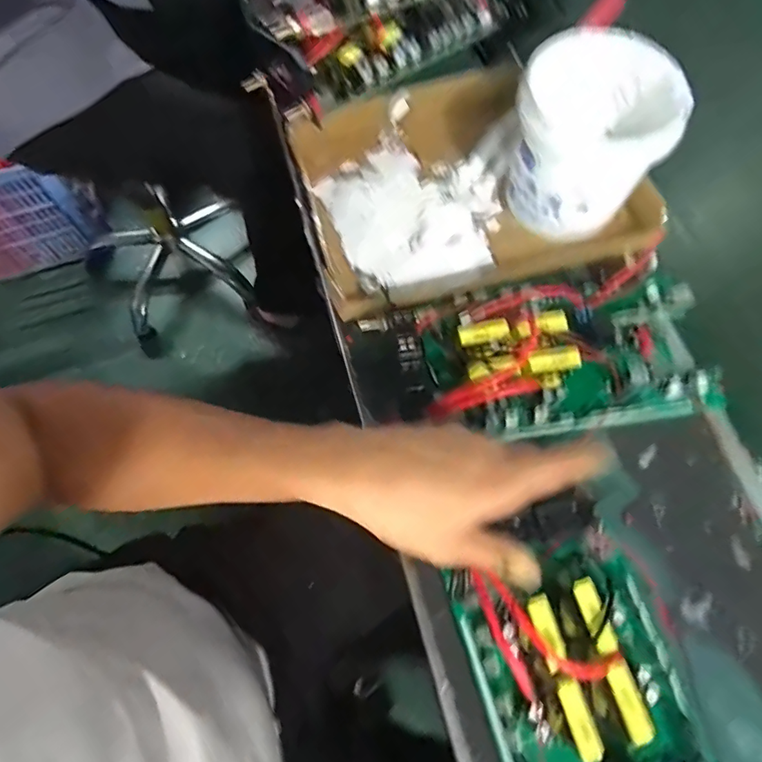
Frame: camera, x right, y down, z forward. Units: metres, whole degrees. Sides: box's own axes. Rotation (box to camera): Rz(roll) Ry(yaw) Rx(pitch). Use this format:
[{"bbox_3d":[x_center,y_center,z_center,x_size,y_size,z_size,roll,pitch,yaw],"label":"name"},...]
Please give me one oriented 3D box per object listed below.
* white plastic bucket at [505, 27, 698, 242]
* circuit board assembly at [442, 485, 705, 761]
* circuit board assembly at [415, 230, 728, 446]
[{"bbox_3d":[0.177,-0.206,0.437,0.122,0.121,0.113,0,68,0],"label":"white plastic bucket"},{"bbox_3d":[0.147,0.236,0.294,0.132,0.064,0.319,-14,68,-6],"label":"circuit board assembly"},{"bbox_3d":[0.148,-0.034,0.407,0.257,0.055,0.153,-12,69,-5],"label":"circuit board assembly"}]

